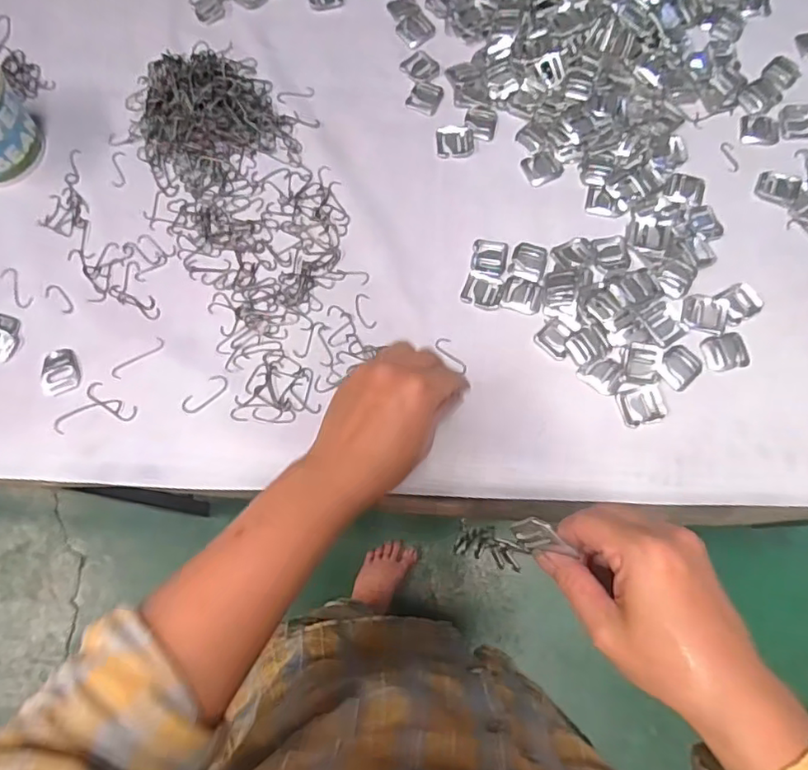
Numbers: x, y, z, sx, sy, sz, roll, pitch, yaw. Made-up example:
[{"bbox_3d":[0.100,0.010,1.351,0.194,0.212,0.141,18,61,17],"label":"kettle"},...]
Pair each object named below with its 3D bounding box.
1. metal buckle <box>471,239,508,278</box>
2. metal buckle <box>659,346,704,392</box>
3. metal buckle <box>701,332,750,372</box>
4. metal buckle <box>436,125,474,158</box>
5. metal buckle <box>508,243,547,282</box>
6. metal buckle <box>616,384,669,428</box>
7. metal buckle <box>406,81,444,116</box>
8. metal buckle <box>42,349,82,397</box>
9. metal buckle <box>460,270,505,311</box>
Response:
[{"bbox_3d":[0.076,-0.113,0.503,0.030,0.004,0.033,10,75,4],"label":"metal buckle"},{"bbox_3d":[0.230,-0.015,0.473,0.035,0.004,0.030,-42,78,-10],"label":"metal buckle"},{"bbox_3d":[0.269,-0.028,0.475,0.035,0.004,0.031,-11,75,-2],"label":"metal buckle"},{"bbox_3d":[0.048,-0.231,0.539,0.034,0.004,0.032,-4,75,0],"label":"metal buckle"},{"bbox_3d":[0.109,-0.109,0.500,0.029,0.004,0.035,15,75,5],"label":"metal buckle"},{"bbox_3d":[0.195,0.017,0.465,0.036,0.004,0.030,-12,75,-2],"label":"metal buckle"},{"bbox_3d":[0.021,-0.282,0.558,0.032,0.004,0.033,22,76,7],"label":"metal buckle"},{"bbox_3d":[-0.290,-0.012,0.482,0.032,0.004,0.038,-12,75,-2],"label":"metal buckle"},{"bbox_3d":[0.069,-0.083,0.495,0.034,0.004,0.032,12,75,4],"label":"metal buckle"}]

